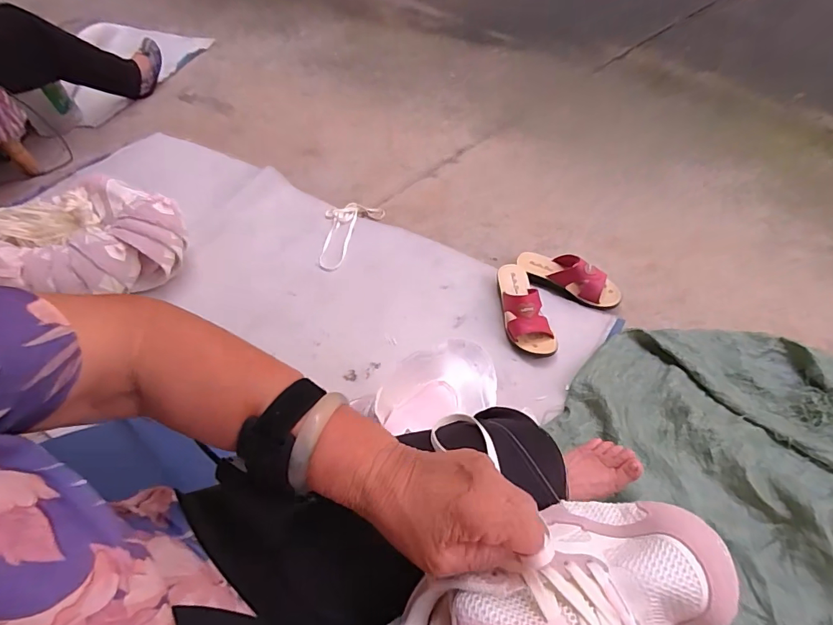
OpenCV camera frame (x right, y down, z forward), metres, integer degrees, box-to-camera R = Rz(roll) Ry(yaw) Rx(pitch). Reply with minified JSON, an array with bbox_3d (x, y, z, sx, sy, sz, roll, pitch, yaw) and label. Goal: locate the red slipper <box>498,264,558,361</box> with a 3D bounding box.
[{"bbox_3d":[0.219,-0.017,0.935,0.086,0.077,0.228,-10,54,-1],"label":"red slipper"}]

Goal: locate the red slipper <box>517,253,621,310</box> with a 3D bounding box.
[{"bbox_3d":[0.336,-0.083,0.995,0.232,0.071,0.081,23,60,21],"label":"red slipper"}]

